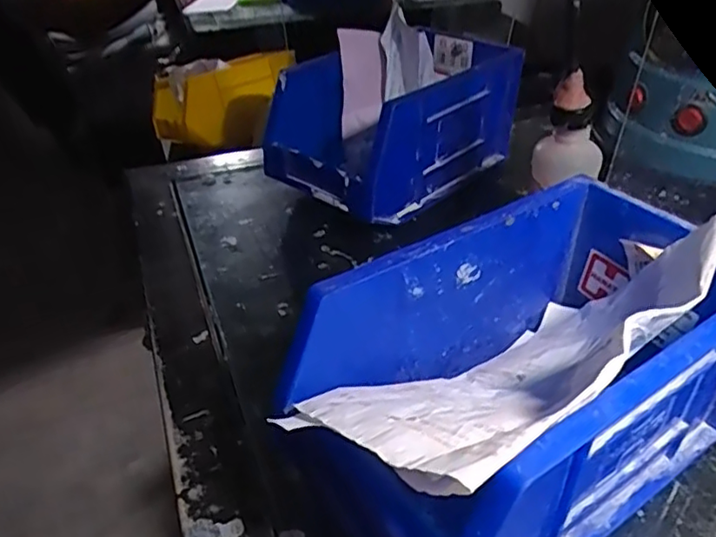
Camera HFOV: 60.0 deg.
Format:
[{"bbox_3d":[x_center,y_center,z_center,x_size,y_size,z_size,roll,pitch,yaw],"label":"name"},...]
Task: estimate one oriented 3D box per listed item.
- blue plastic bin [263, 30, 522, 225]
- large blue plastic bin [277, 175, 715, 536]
[{"bbox_3d":[0.026,-0.100,0.437,0.096,0.090,0.164,28,45,34],"label":"blue plastic bin"},{"bbox_3d":[0.064,0.045,0.237,0.162,0.090,0.094,-23,42,-28],"label":"large blue plastic bin"}]

